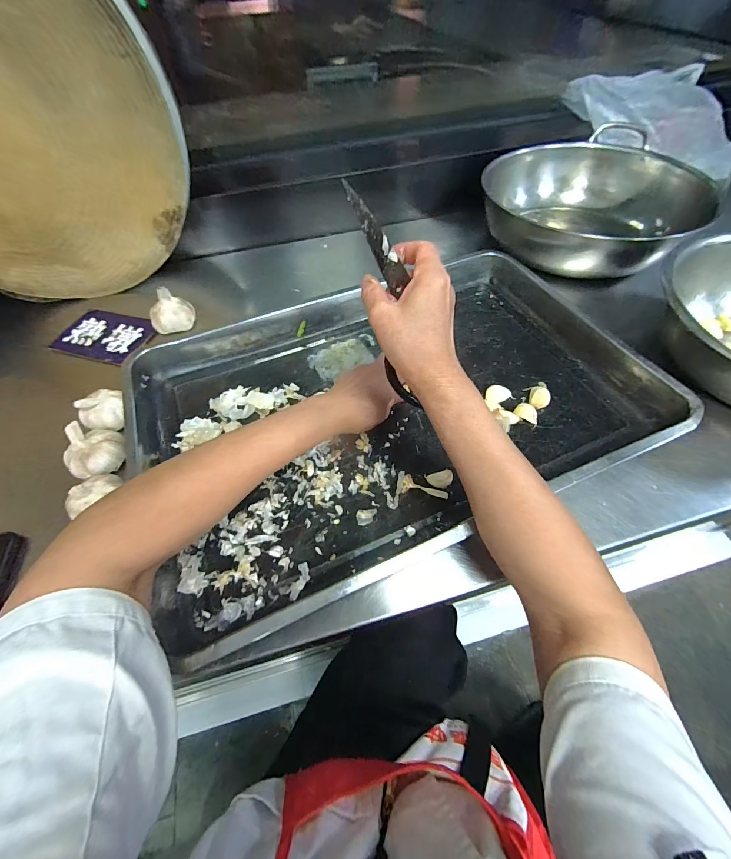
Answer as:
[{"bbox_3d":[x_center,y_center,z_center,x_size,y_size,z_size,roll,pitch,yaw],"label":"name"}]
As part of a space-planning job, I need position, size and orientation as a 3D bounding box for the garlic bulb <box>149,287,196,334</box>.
[{"bbox_3d":[-0.290,-0.174,0.518,0.049,0.055,0.046,0,54,3],"label":"garlic bulb"}]

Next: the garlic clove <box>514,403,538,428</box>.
[{"bbox_3d":[0.197,-0.019,0.427,0.028,0.009,0.023,26,59,21],"label":"garlic clove"}]

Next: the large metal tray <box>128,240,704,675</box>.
[{"bbox_3d":[0.032,-0.044,0.433,0.576,0.054,0.370,-21,57,-10],"label":"large metal tray"}]

